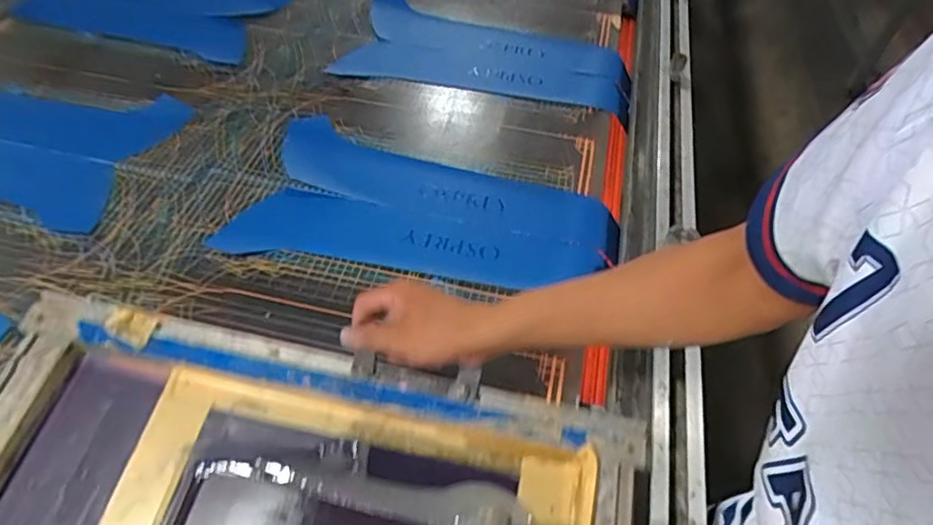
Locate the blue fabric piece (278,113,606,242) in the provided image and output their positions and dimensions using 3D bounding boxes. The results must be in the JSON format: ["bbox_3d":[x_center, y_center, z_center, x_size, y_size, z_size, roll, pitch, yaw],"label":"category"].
[{"bbox_3d":[-0.042,-0.109,0.809,0.493,0.015,0.130,17,54,10],"label":"blue fabric piece"}]

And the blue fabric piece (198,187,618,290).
[{"bbox_3d":[-0.060,-0.036,0.749,0.491,0.018,0.118,6,53,2],"label":"blue fabric piece"}]

